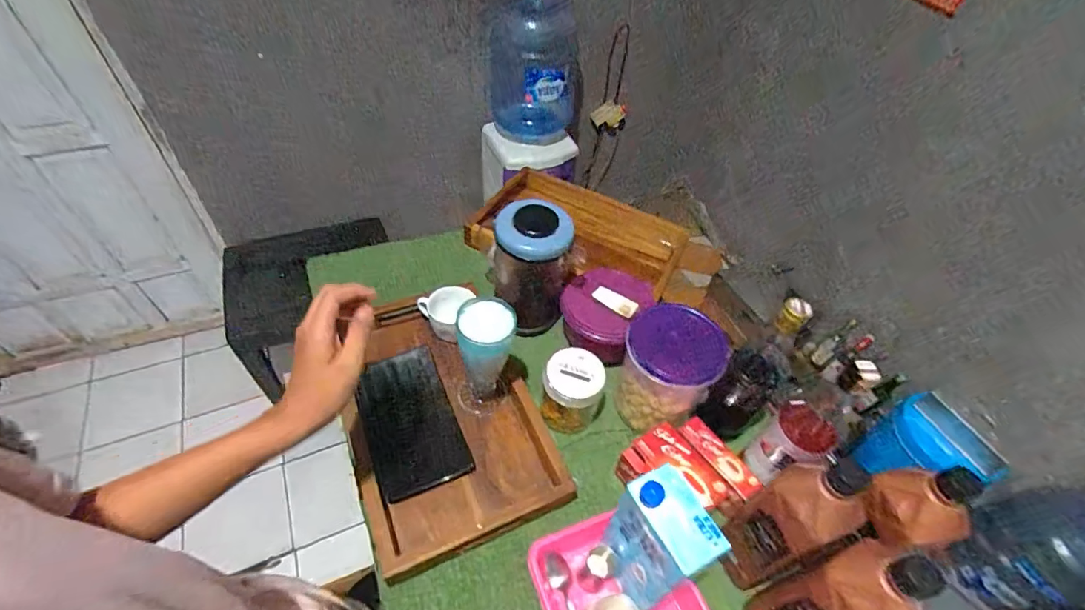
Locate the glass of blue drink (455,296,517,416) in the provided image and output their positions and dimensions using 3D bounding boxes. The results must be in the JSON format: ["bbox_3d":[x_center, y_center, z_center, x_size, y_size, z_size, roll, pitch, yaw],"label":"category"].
[{"bbox_3d":[-0.082,0.078,0.674,0.077,0.189,0.071,3,50,-3],"label":"glass of blue drink"}]

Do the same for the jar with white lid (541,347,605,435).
[{"bbox_3d":[0.043,0.132,0.717,0.083,0.114,0.077,3,50,-4],"label":"jar with white lid"}]

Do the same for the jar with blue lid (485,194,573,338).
[{"bbox_3d":[-0.021,-0.052,0.777,0.105,0.217,0.097,-8,52,-13],"label":"jar with blue lid"}]

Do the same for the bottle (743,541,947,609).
[{"bbox_3d":[0.287,0.303,0.472,0.069,0.222,0.077,-8,52,-13],"label":"bottle"}]

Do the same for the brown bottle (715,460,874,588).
[{"bbox_3d":[0.261,0.238,0.514,0.062,0.225,0.071,-20,55,-21],"label":"brown bottle"}]

